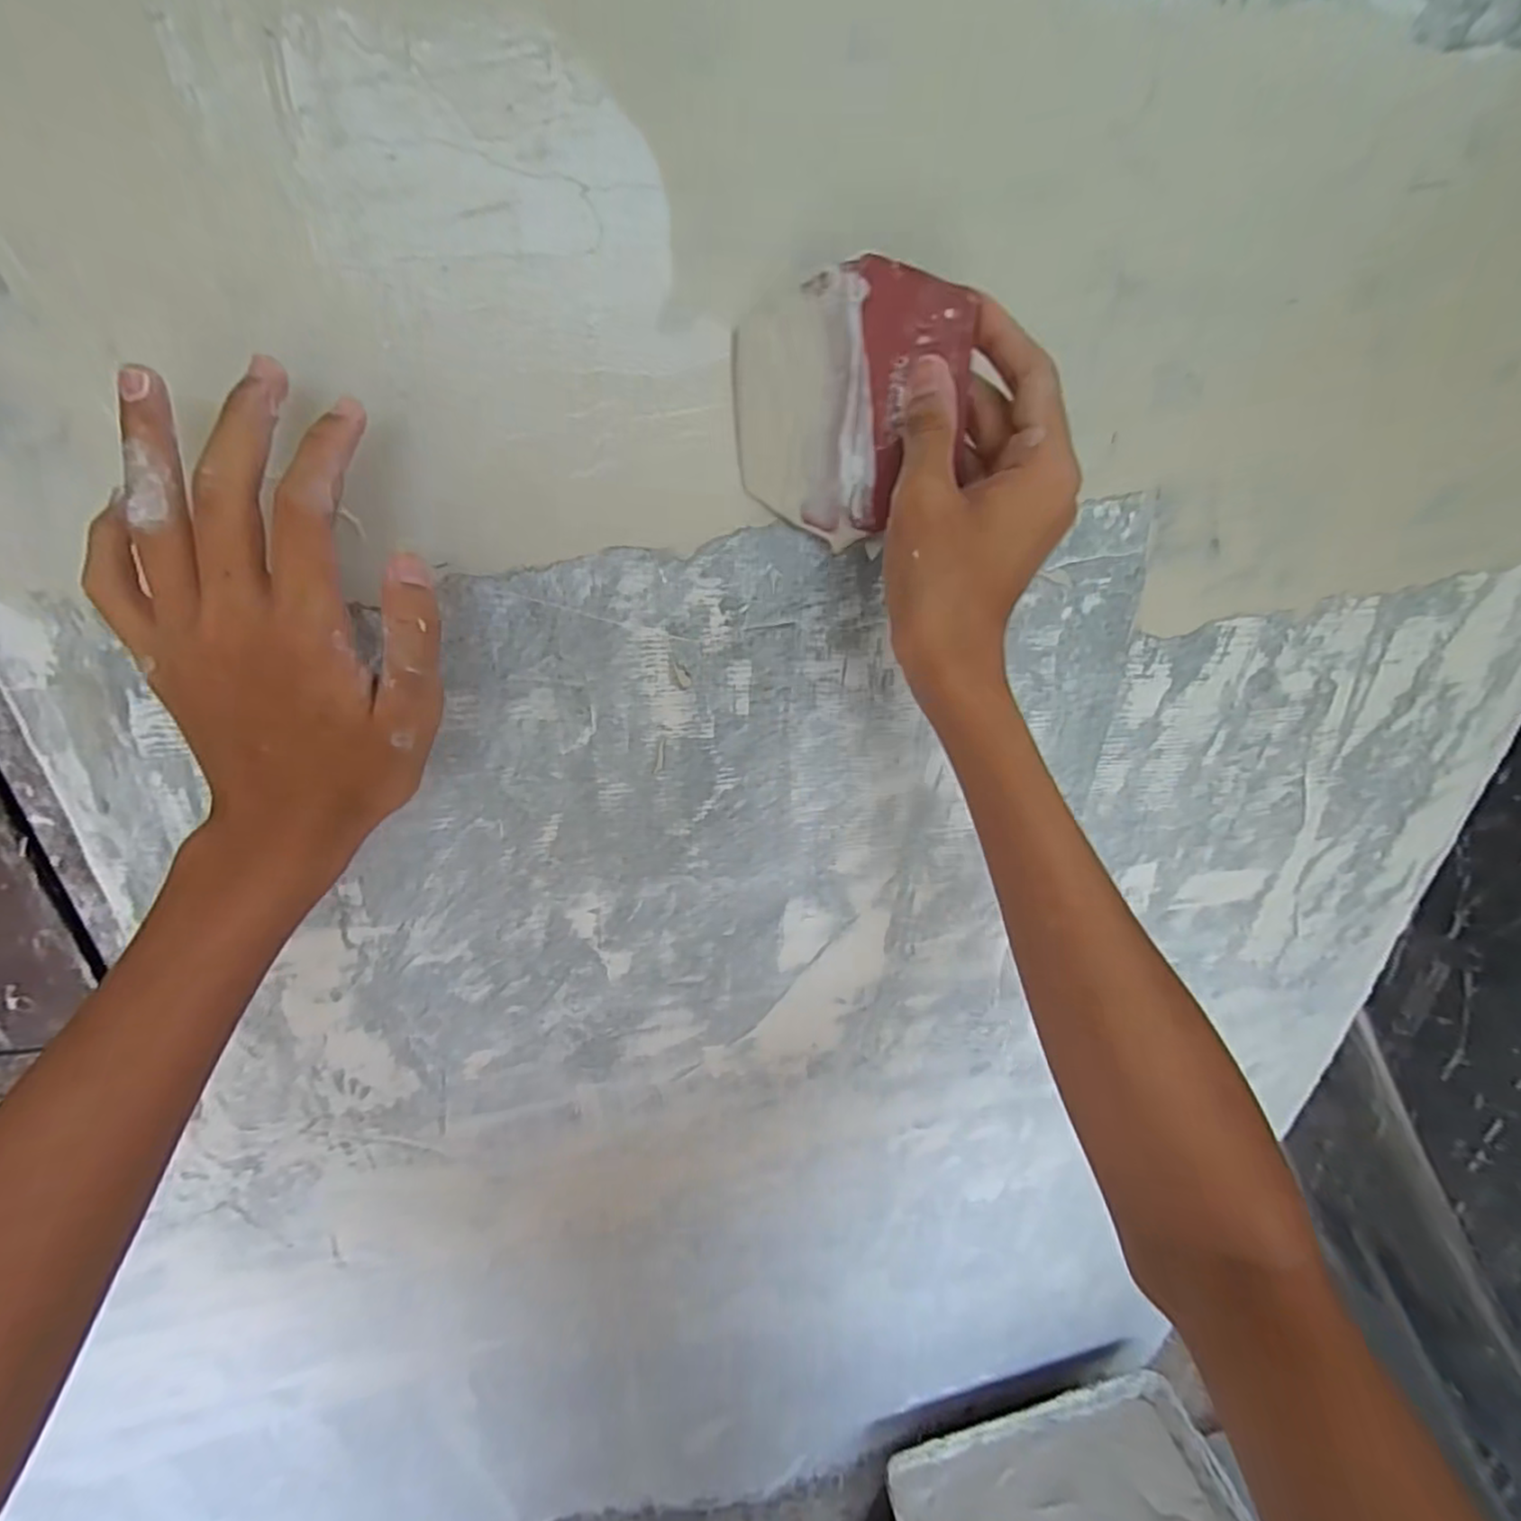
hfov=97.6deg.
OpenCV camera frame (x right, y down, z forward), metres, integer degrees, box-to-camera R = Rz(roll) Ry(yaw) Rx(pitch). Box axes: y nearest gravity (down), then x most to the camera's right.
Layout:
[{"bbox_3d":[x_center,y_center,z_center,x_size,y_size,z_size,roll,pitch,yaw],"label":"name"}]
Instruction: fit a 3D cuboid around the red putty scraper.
[{"bbox_3d":[0.035,-0.145,0.277,0.092,0.095,0.005,7,27,11],"label":"red putty scraper"}]

